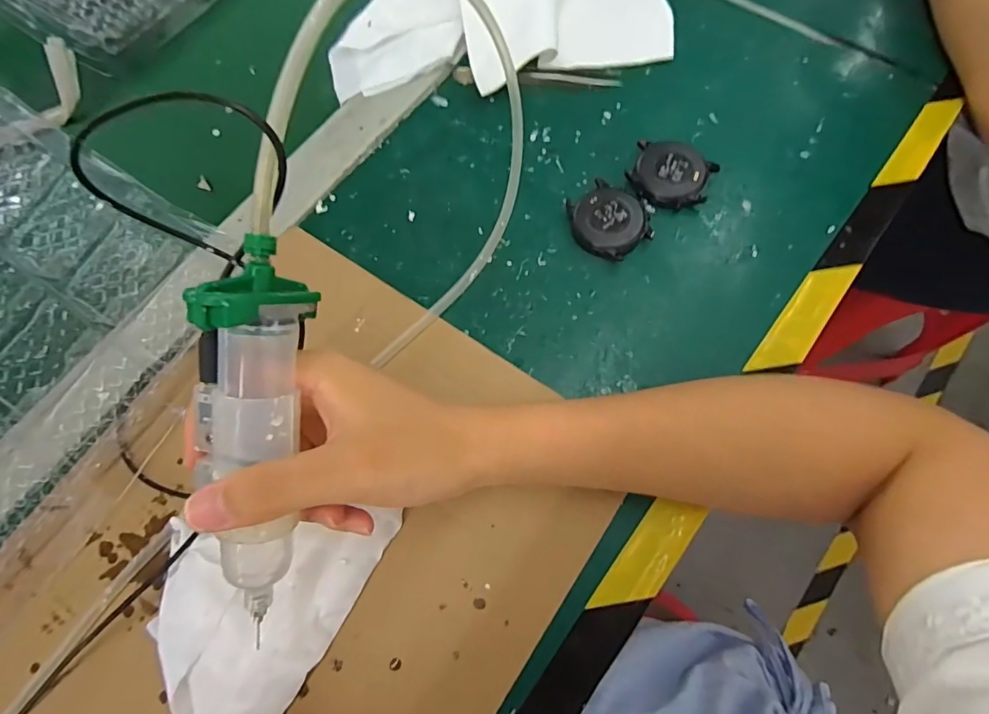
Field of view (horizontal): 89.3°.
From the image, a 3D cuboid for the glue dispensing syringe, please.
[{"bbox_3d":[-0.090,0.030,0.185,0.034,0.043,0.141,8,103,4],"label":"glue dispensing syringe"}]

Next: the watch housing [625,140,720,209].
[{"bbox_3d":[0.113,-0.117,0.321,0.049,0.012,0.041,30,76,10],"label":"watch housing"}]

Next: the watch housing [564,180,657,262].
[{"bbox_3d":[0.070,-0.084,0.313,0.042,0.013,0.050,-32,75,-7],"label":"watch housing"}]

